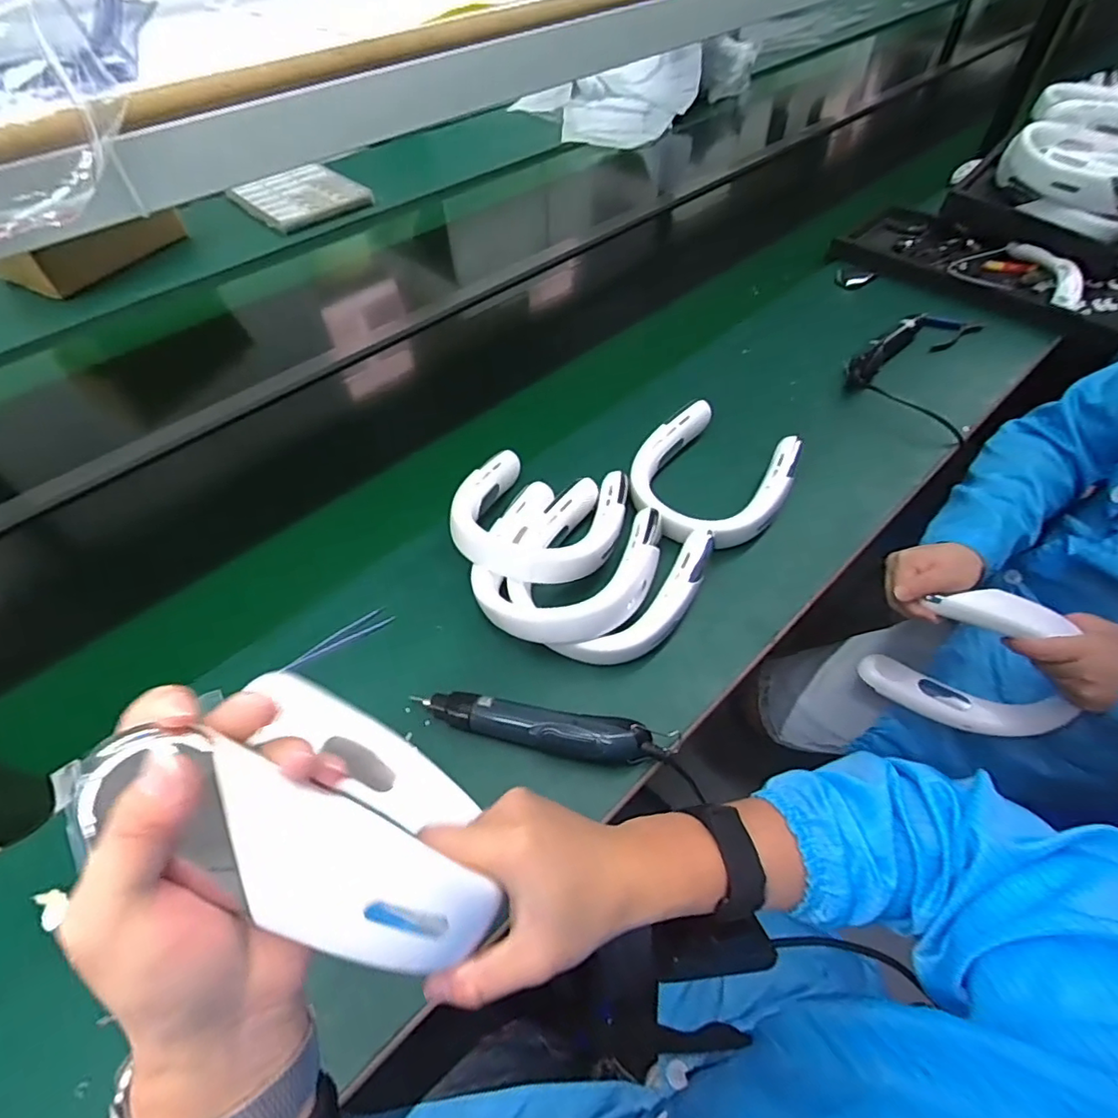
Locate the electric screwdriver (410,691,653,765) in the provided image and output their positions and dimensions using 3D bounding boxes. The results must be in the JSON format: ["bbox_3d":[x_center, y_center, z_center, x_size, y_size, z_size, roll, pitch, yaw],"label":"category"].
[{"bbox_3d":[-0.026,0.159,0.547,0.227,0.049,0.039,9,53,9],"label":"electric screwdriver"}]

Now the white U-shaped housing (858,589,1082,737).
[{"bbox_3d":[0.495,0.125,0.684,0.190,0.204,0.051,23,56,18],"label":"white U-shaped housing"}]

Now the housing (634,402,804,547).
[{"bbox_3d":[0.188,-0.107,0.720,0.177,0.038,0.201,30,59,22],"label":"housing"}]

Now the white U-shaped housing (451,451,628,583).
[{"bbox_3d":[-0.019,-0.060,0.655,0.180,0.035,0.179,12,54,11],"label":"white U-shaped housing"}]

